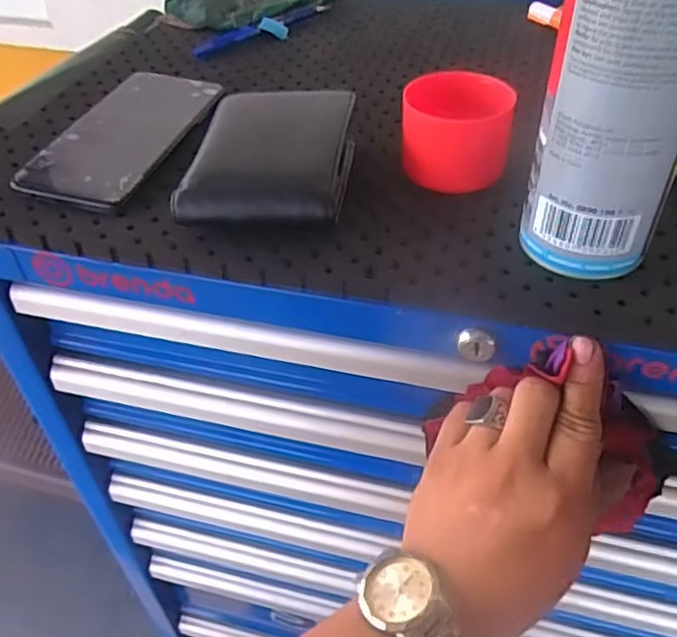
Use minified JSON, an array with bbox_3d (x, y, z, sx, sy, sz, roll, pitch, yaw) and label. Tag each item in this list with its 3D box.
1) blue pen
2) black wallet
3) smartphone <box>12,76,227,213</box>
[{"bbox_3d":[-0.065,-0.259,0.573,0.155,0.006,0.018,-34,51,-29],"label":"blue pen"},{"bbox_3d":[-0.041,-0.094,0.374,0.090,0.041,0.103,4,44,7],"label":"black wallet"},{"bbox_3d":[-0.144,-0.127,0.440,0.082,0.009,0.162,11,45,14],"label":"smartphone"}]

